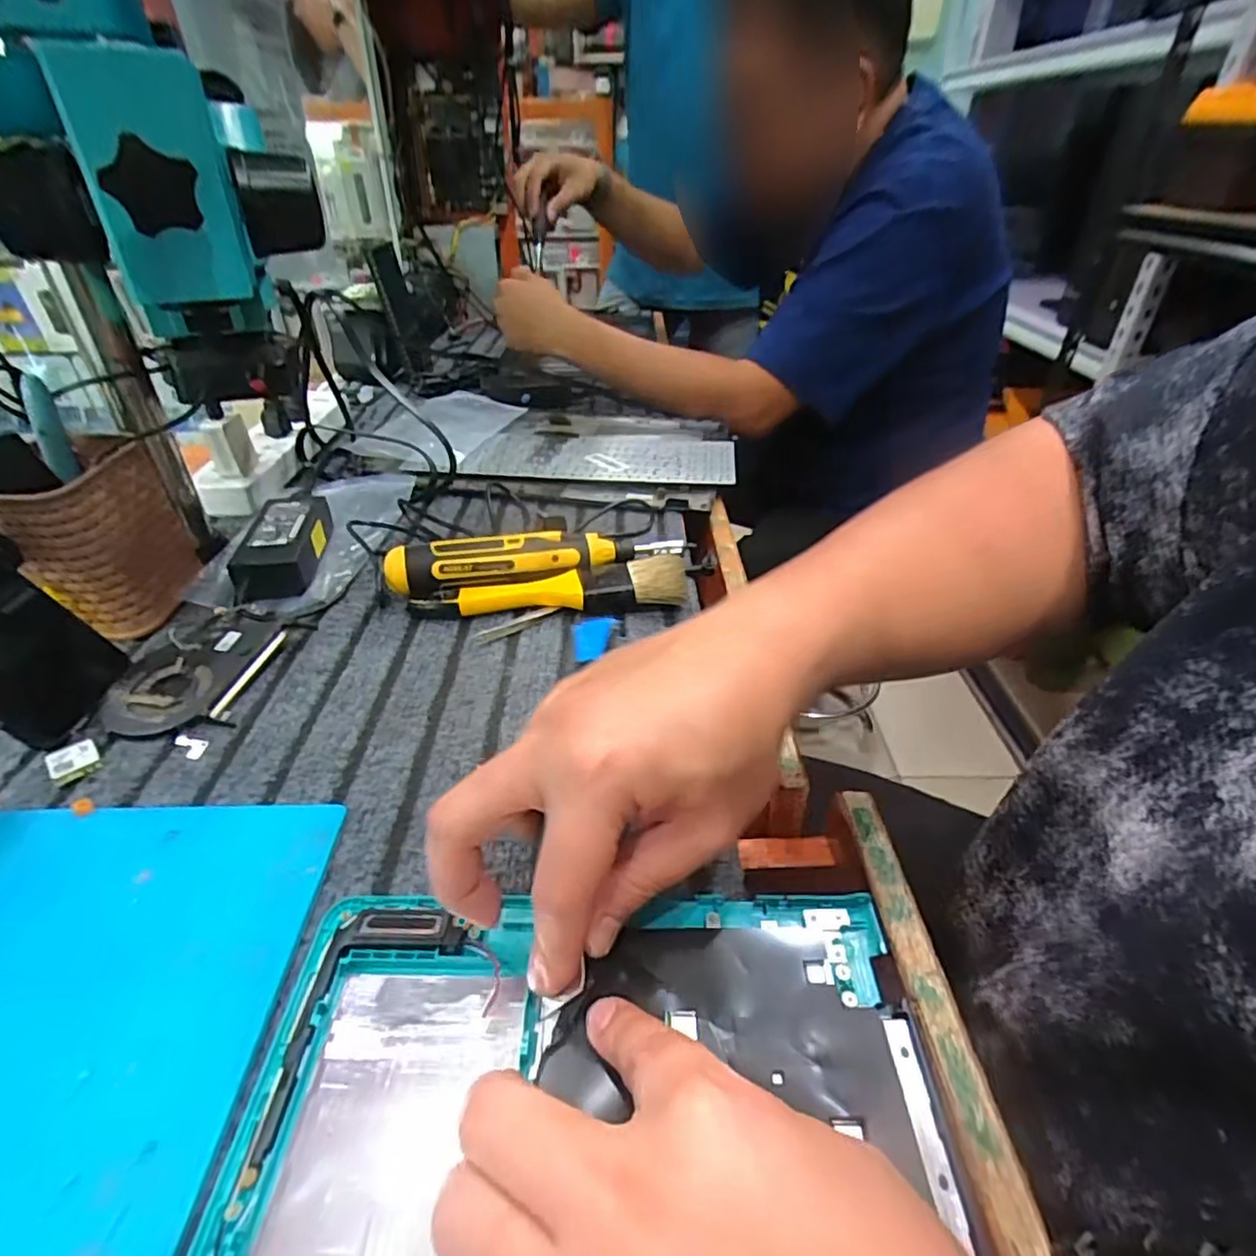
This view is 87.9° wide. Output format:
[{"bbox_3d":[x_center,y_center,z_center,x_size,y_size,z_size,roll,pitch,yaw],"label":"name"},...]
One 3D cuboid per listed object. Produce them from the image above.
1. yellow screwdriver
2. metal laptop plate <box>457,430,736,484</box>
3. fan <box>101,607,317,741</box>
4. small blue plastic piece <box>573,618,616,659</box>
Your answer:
[{"bbox_3d":[-0.061,-0.051,0.471,0.217,0.032,0.028,-8,38,-10],"label":"yellow screwdriver"},{"bbox_3d":[-0.024,-0.175,0.657,0.255,0.009,0.125,4,36,5],"label":"metal laptop plate"},{"bbox_3d":[-0.258,0.023,0.395,0.077,0.013,0.107,6,38,8],"label":"fan"},{"bbox_3d":[-0.017,0.006,0.328,0.020,0.015,0.024,-3,36,-4],"label":"small blue plastic piece"}]

